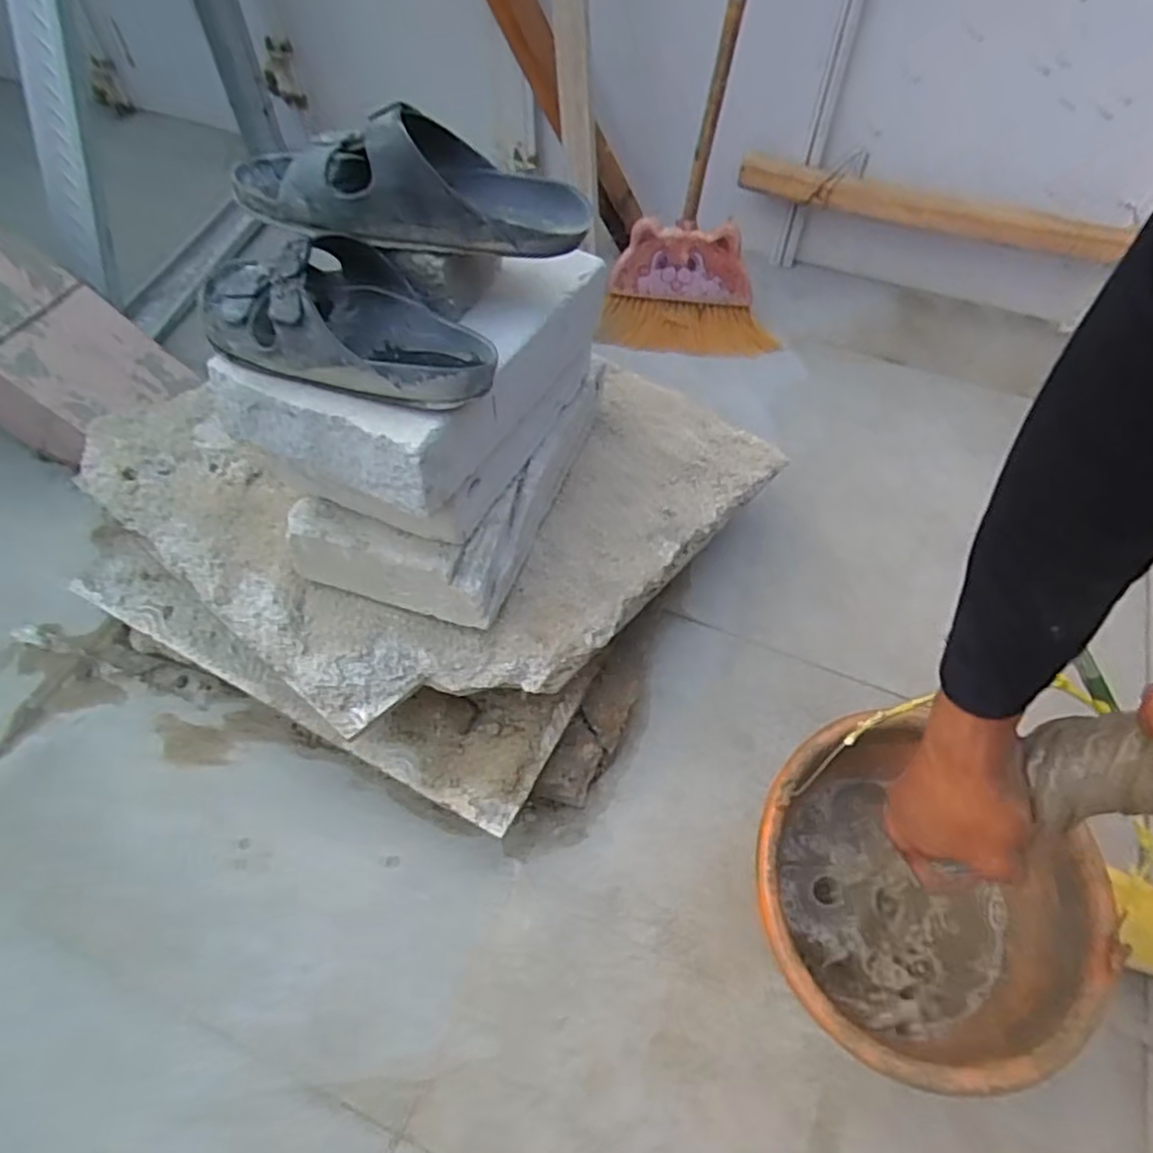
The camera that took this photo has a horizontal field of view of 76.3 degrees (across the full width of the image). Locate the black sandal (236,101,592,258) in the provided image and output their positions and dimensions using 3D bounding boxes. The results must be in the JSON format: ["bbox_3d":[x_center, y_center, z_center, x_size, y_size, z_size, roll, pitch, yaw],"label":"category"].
[{"bbox_3d":[-0.117,-0.292,0.536,0.249,0.073,0.094,1,57,0],"label":"black sandal"}]

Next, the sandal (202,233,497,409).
[{"bbox_3d":[-0.173,-0.196,0.532,0.238,0.069,0.107,13,57,7],"label":"sandal"}]

